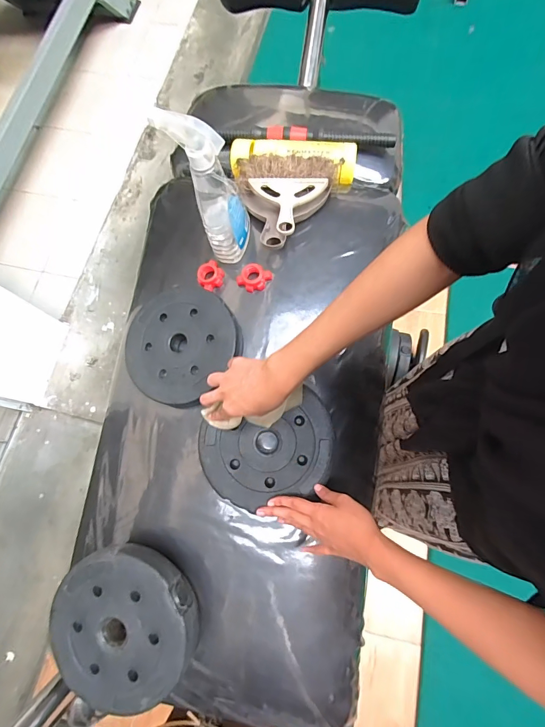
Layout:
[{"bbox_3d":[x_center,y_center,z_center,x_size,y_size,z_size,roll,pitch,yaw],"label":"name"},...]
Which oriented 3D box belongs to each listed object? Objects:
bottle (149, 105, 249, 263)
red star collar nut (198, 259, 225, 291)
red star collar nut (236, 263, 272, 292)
[{"bbox_3d":[-0.086,-0.232,0.523,0.090,0.213,0.076,-14,73,0],"label":"bottle"},{"bbox_3d":[-0.100,-0.142,0.611,0.041,0.020,0.038,-37,74,-6],"label":"red star collar nut"},{"bbox_3d":[-0.029,-0.136,0.604,0.045,0.023,0.044,33,90,-8],"label":"red star collar nut"}]

